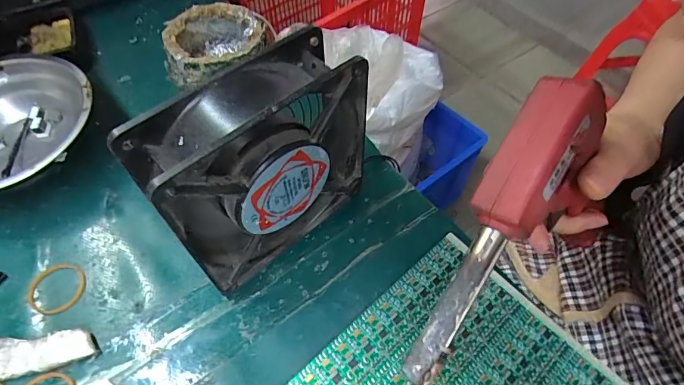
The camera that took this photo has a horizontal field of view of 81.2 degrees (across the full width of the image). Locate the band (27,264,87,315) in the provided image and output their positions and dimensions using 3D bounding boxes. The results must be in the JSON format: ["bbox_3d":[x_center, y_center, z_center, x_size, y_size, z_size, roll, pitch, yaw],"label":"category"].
[{"bbox_3d":[-0.180,0.060,0.252,0.035,0.004,0.033,0,56,0],"label":"band"}]

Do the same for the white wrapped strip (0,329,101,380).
[{"bbox_3d":[-0.192,0.094,0.225,0.099,0.009,0.021,-9,57,-6],"label":"white wrapped strip"}]

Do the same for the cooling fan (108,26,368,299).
[{"bbox_3d":[-0.042,-0.013,0.227,0.118,0.124,0.039,-36,64,-22],"label":"cooling fan"}]

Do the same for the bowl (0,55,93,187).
[{"bbox_3d":[-0.249,-0.044,0.298,0.121,0.046,0.121,0,56,0],"label":"bowl"}]

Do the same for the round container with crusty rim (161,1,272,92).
[{"bbox_3d":[-0.106,-0.123,0.347,0.081,0.042,0.082,0,56,0],"label":"round container with crusty rim"}]

